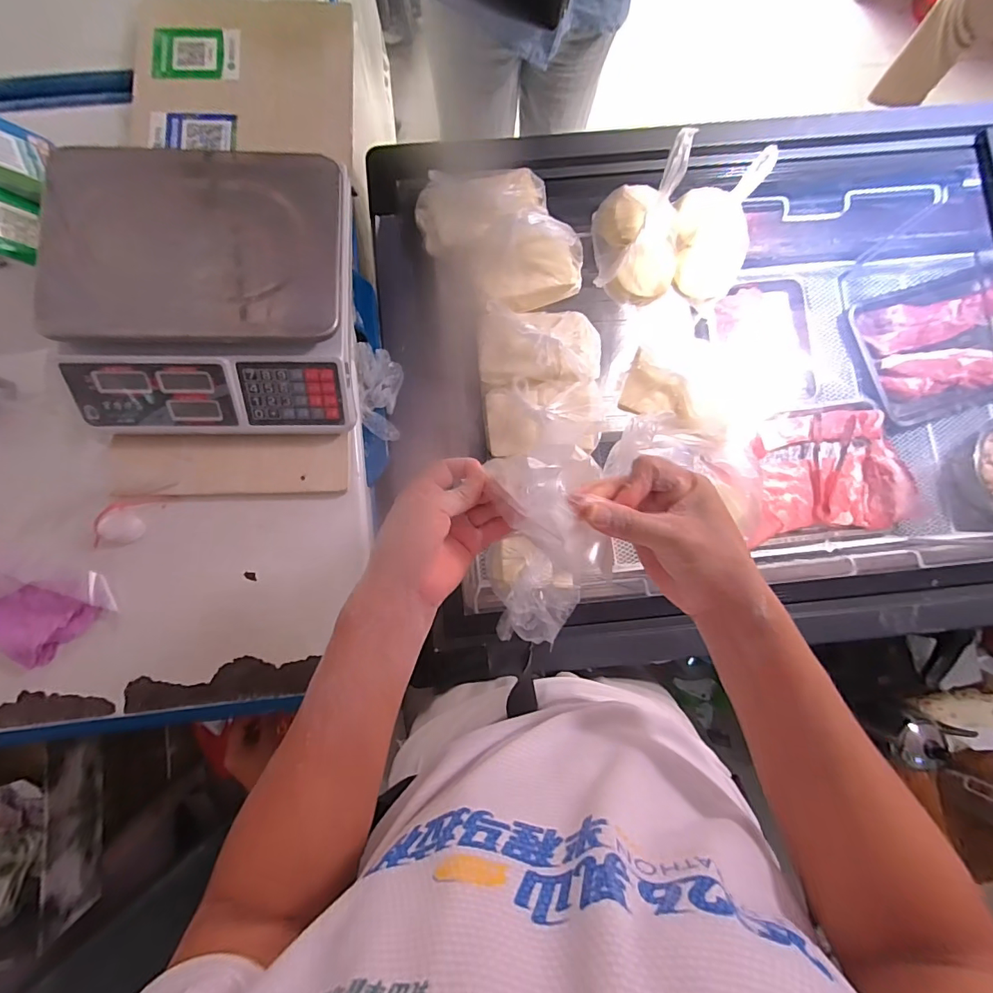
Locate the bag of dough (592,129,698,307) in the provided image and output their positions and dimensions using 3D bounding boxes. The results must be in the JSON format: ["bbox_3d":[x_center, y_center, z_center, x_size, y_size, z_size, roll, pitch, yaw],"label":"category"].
[{"bbox_3d":[0.210,-0.378,0.658,0.124,0.113,0.179,3,84,-1],"label":"bag of dough"}]

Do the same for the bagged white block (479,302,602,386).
[{"bbox_3d":[0.063,-0.218,0.659,0.174,0.063,0.111,-2,84,-1],"label":"bagged white block"}]

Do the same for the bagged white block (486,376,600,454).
[{"bbox_3d":[0.068,-0.113,0.643,0.161,0.056,0.105,-6,84,-2],"label":"bagged white block"}]

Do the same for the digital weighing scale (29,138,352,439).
[{"bbox_3d":[-0.337,-0.234,0.548,0.324,0.096,0.306,-3,84,-2],"label":"digital weighing scale"}]

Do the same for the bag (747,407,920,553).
[{"bbox_3d":[0.674,-0.050,0.975,0.309,0.078,0.252,-4,84,-2],"label":"bag"}]

